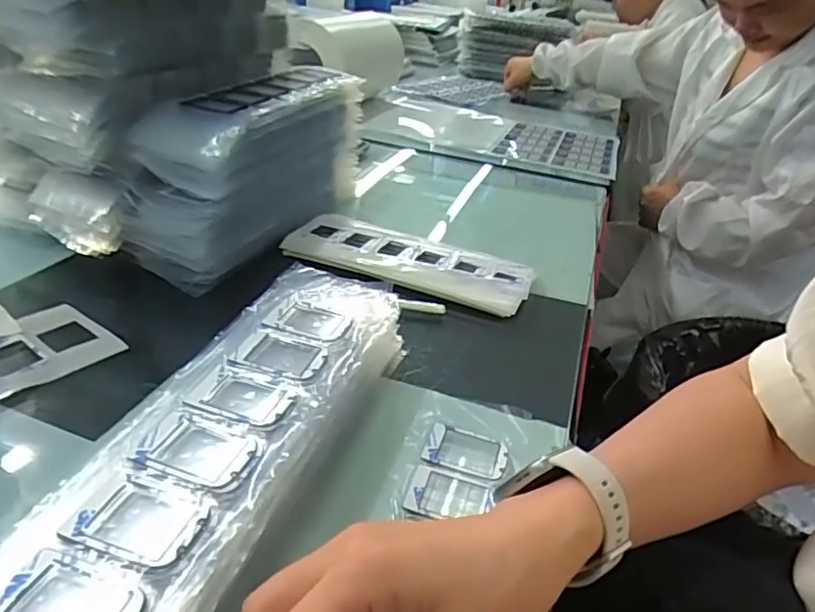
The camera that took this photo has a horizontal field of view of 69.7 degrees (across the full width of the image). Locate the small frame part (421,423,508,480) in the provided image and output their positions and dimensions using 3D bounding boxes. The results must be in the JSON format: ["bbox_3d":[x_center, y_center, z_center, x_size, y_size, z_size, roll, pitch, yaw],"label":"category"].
[{"bbox_3d":[0.037,0.091,0.369,0.051,0.004,0.036,13,32,10],"label":"small frame part"}]

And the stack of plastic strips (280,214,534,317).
[{"bbox_3d":[0.004,-0.048,0.582,0.235,0.013,0.098,16,33,14],"label":"stack of plastic strips"}]

